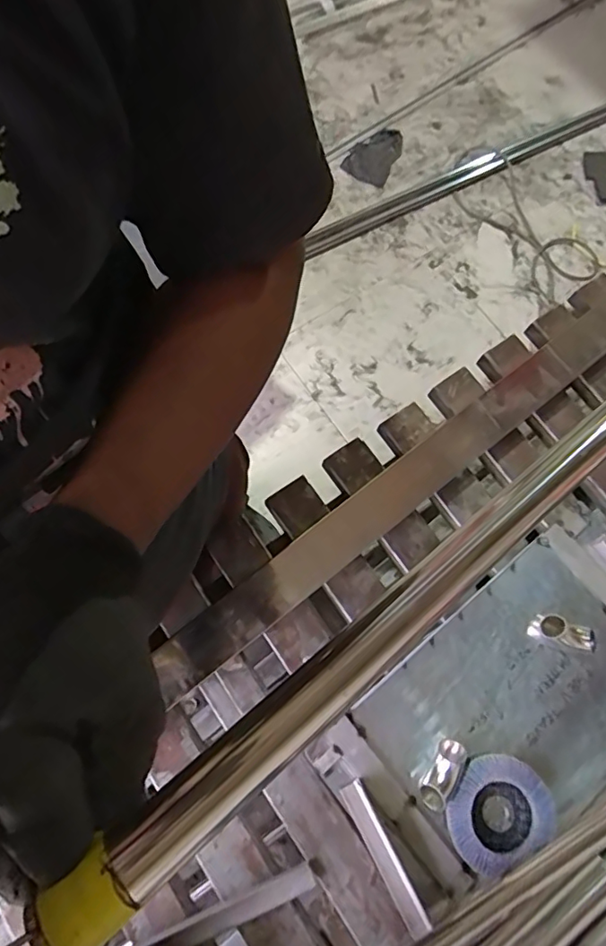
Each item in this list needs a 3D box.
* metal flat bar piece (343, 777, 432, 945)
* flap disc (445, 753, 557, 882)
[{"bbox_3d":[0.070,0.333,0.460,0.019,0.009,0.123,-27,77,-10],"label":"metal flat bar piece"},{"bbox_3d":[0.173,0.298,0.469,0.094,0.010,0.083,-28,78,-10],"label":"flap disc"}]

